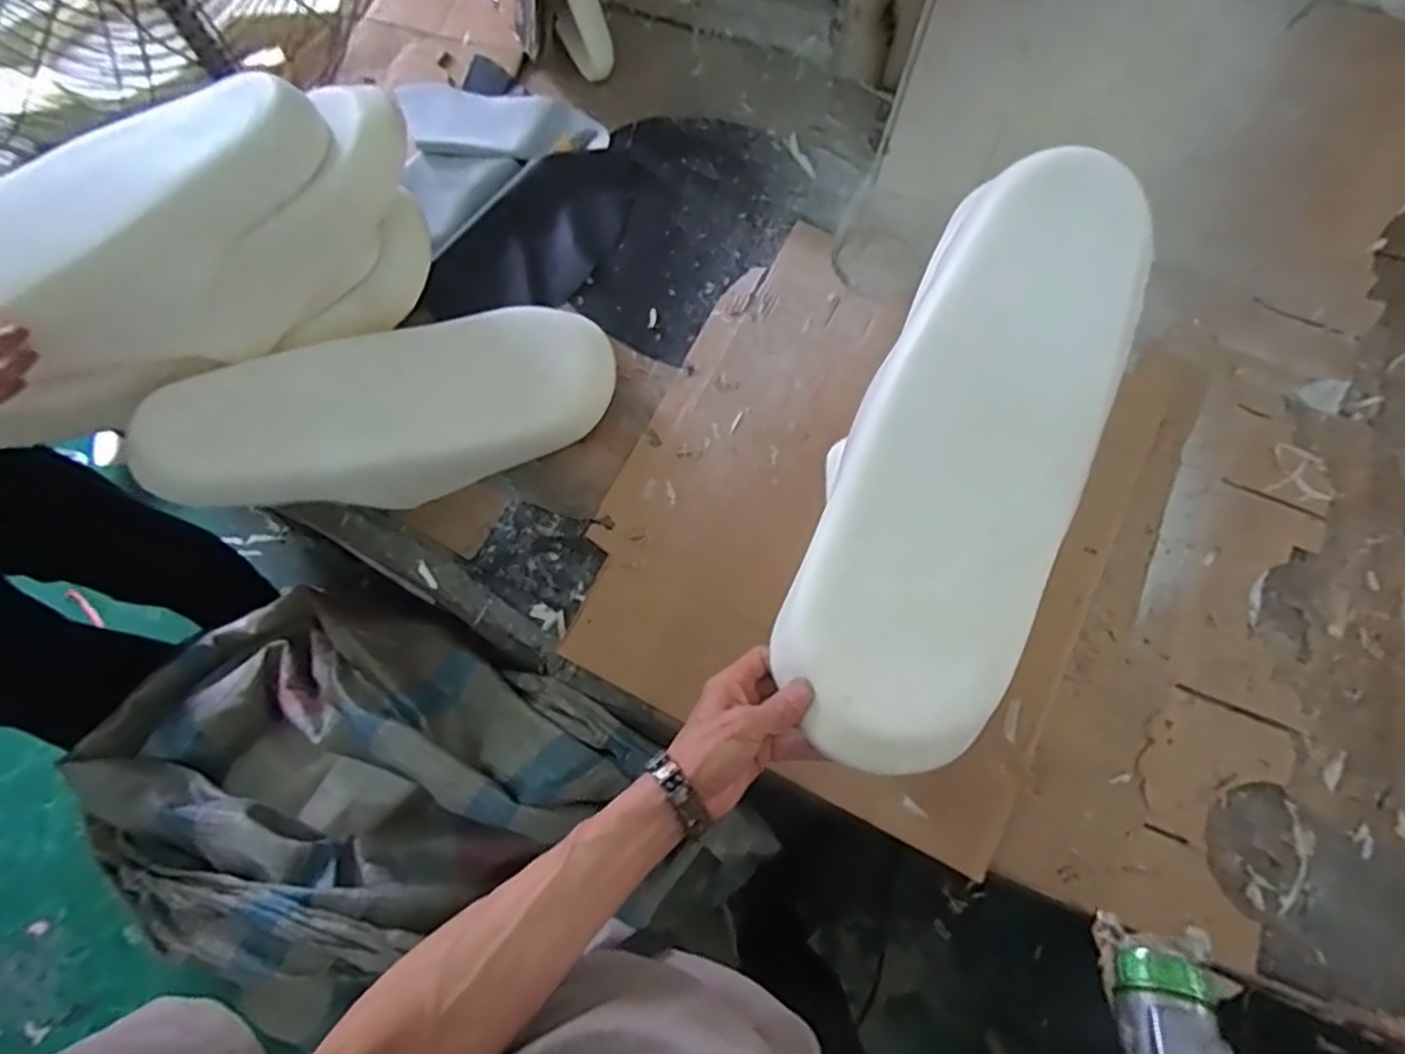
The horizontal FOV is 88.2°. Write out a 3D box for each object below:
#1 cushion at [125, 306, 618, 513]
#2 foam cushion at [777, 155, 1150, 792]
[{"bbox_3d":[-0.319,-0.108,0.773,0.467,0.049,0.188,-17,117,-20],"label":"cushion"},{"bbox_3d":[0.180,-0.043,0.511,0.156,0.079,0.429,20,93,7],"label":"foam cushion"}]

